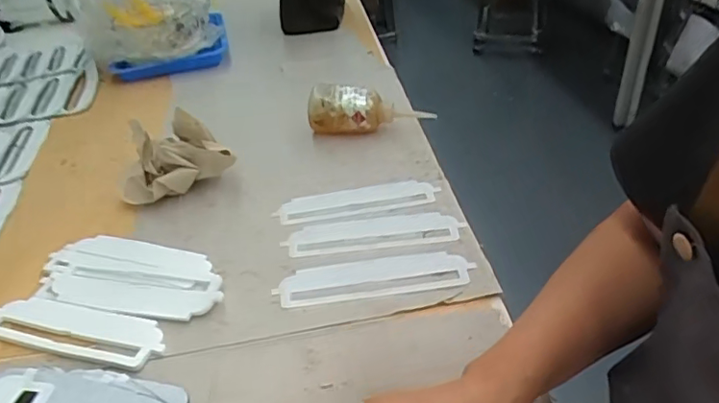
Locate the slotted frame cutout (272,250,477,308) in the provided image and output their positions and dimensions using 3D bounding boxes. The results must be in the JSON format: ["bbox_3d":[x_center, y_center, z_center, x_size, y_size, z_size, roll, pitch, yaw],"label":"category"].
[{"bbox_3d":[0.013,0.073,0.541,0.185,0.005,0.056,-8,33,1],"label":"slotted frame cutout"}]

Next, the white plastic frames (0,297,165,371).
[{"bbox_3d":[-0.265,0.120,0.520,0.184,0.009,0.052,8,36,17],"label":"white plastic frames"}]

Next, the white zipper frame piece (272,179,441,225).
[{"bbox_3d":[-0.004,-0.001,0.653,0.185,0.006,0.051,-8,35,-1],"label":"white zipper frame piece"}]

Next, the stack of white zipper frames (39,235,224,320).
[{"bbox_3d":[-0.233,0.073,0.571,0.213,0.013,0.091,8,36,17],"label":"stack of white zipper frames"}]

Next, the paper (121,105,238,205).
[{"bbox_3d":[-0.227,-0.053,0.684,0.134,0.088,0.060,-17,37,-18],"label":"paper"}]

